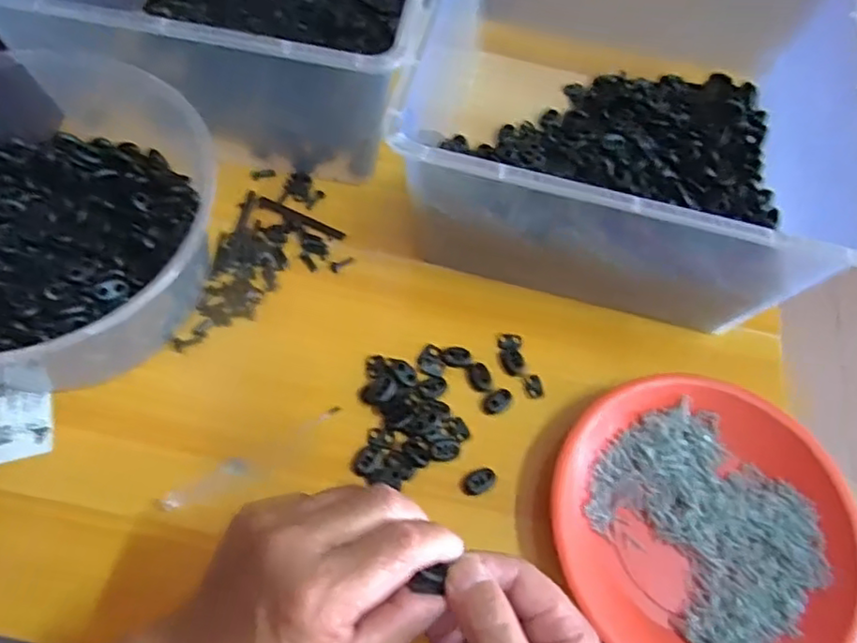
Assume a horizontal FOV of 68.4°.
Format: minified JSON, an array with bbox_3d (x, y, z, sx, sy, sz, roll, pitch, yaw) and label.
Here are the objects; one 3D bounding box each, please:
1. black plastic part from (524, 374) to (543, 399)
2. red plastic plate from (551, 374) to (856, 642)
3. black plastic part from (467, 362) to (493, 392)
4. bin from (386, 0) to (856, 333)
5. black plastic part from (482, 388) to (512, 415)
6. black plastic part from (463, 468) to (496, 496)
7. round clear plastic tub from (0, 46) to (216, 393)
[{"bbox_3d":[0.074,0.046,0.443,0.011,0.004,0.017,-12,64,-9],"label":"black plastic part"},{"bbox_3d":[0.170,0.129,0.393,0.174,0.026,0.192,-27,68,-16],"label":"red plastic plate"},{"bbox_3d":[0.036,0.039,0.441,0.015,0.004,0.022,-23,67,-14],"label":"black plastic part"},{"bbox_3d":[0.152,-0.183,0.492,0.295,0.139,0.363,14,61,3],"label":"bin"},{"bbox_3d":[0.047,0.055,0.433,0.014,0.004,0.022,41,68,16],"label":"black plastic part"},{"bbox_3d":[0.033,0.103,0.408,0.023,0.004,0.014,-31,69,-18],"label":"black plastic part"},{"bbox_3d":[-0.259,-0.062,0.408,0.199,0.107,0.206,3,63,-6],"label":"round clear plastic tub"}]

